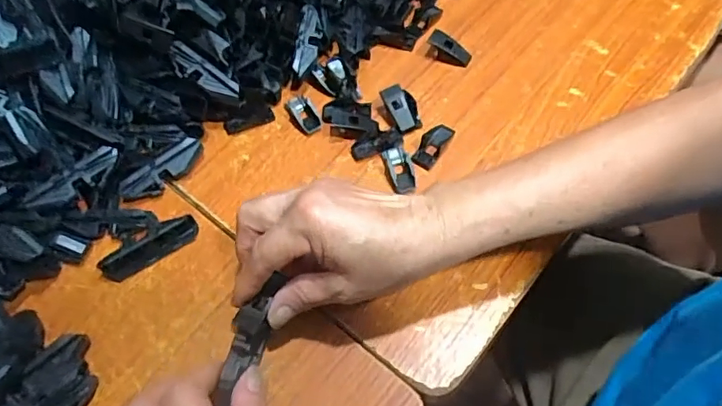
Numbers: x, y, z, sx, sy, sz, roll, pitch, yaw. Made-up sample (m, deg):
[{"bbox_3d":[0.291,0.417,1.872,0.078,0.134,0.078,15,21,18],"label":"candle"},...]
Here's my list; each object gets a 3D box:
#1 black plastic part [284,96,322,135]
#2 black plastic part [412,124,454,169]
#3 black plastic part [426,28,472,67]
[{"bbox_3d":[-0.050,-0.077,0.453,0.022,0.005,0.042,-23,60,-8],"label":"black plastic part"},{"bbox_3d":[0.057,-0.047,0.430,0.019,0.005,0.043,29,66,20],"label":"black plastic part"},{"bbox_3d":[0.078,-0.136,0.472,0.039,0.018,0.017,26,65,19],"label":"black plastic part"}]

